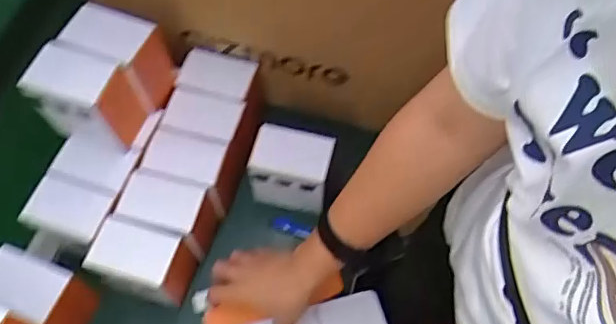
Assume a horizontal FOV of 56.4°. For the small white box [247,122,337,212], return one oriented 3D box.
[{"bbox_3d":[-0.020,0.012,0.776,0.103,0.113,0.070,7,64,4],"label":"small white box"}]

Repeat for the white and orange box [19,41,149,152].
[{"bbox_3d":[-0.264,-0.073,0.695,0.101,0.121,0.071,12,65,7],"label":"white and orange box"}]

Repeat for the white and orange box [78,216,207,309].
[{"bbox_3d":[-0.200,0.130,0.718,0.111,0.102,0.072,12,65,7],"label":"white and orange box"}]

